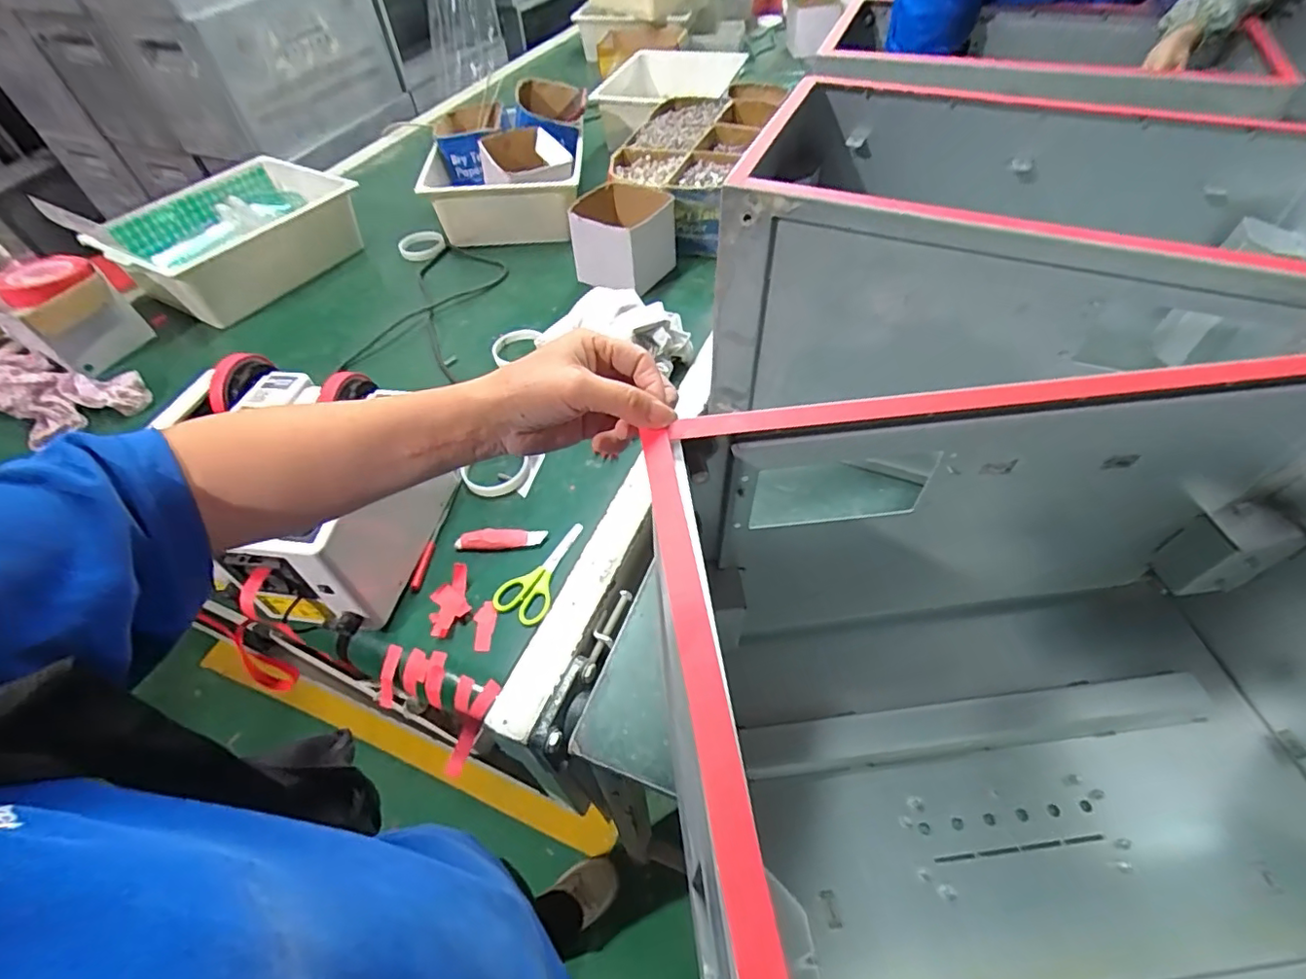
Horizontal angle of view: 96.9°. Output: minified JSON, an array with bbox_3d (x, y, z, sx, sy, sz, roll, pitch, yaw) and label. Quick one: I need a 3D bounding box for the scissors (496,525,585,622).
[{"bbox_3d":[-0.122,0.082,0.635,0.060,0.009,0.133,15,54,15],"label":"scissors"}]

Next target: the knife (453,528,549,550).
[{"bbox_3d":[-0.173,0.055,0.657,0.100,0.016,0.022,-5,51,0],"label":"knife"}]

